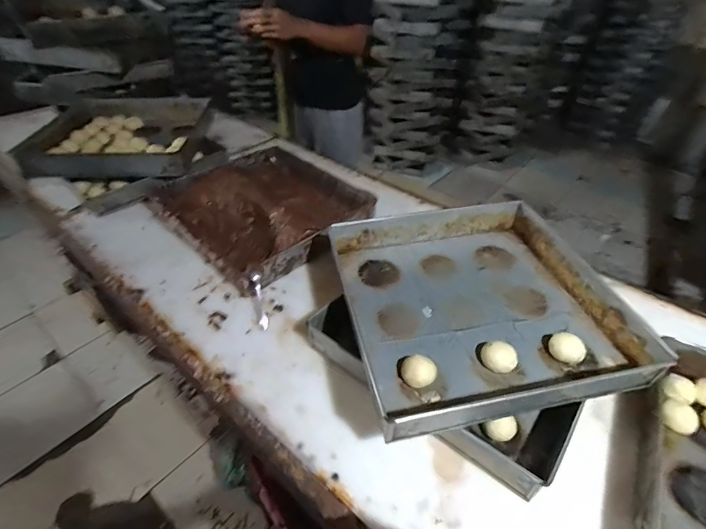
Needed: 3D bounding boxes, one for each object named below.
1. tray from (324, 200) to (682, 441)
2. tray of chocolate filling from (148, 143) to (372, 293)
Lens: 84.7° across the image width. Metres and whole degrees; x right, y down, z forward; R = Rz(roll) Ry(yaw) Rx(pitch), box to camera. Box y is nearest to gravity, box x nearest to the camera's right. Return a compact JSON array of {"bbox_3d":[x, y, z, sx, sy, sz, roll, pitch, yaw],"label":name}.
[{"bbox_3d":[0.214,0.054,0.664,0.447,0.073,0.406,-7,42,-9],"label":"tray"},{"bbox_3d":[-0.229,-0.155,0.976,0.418,0.095,0.449,-31,51,-31],"label":"tray of chocolate filling"}]

